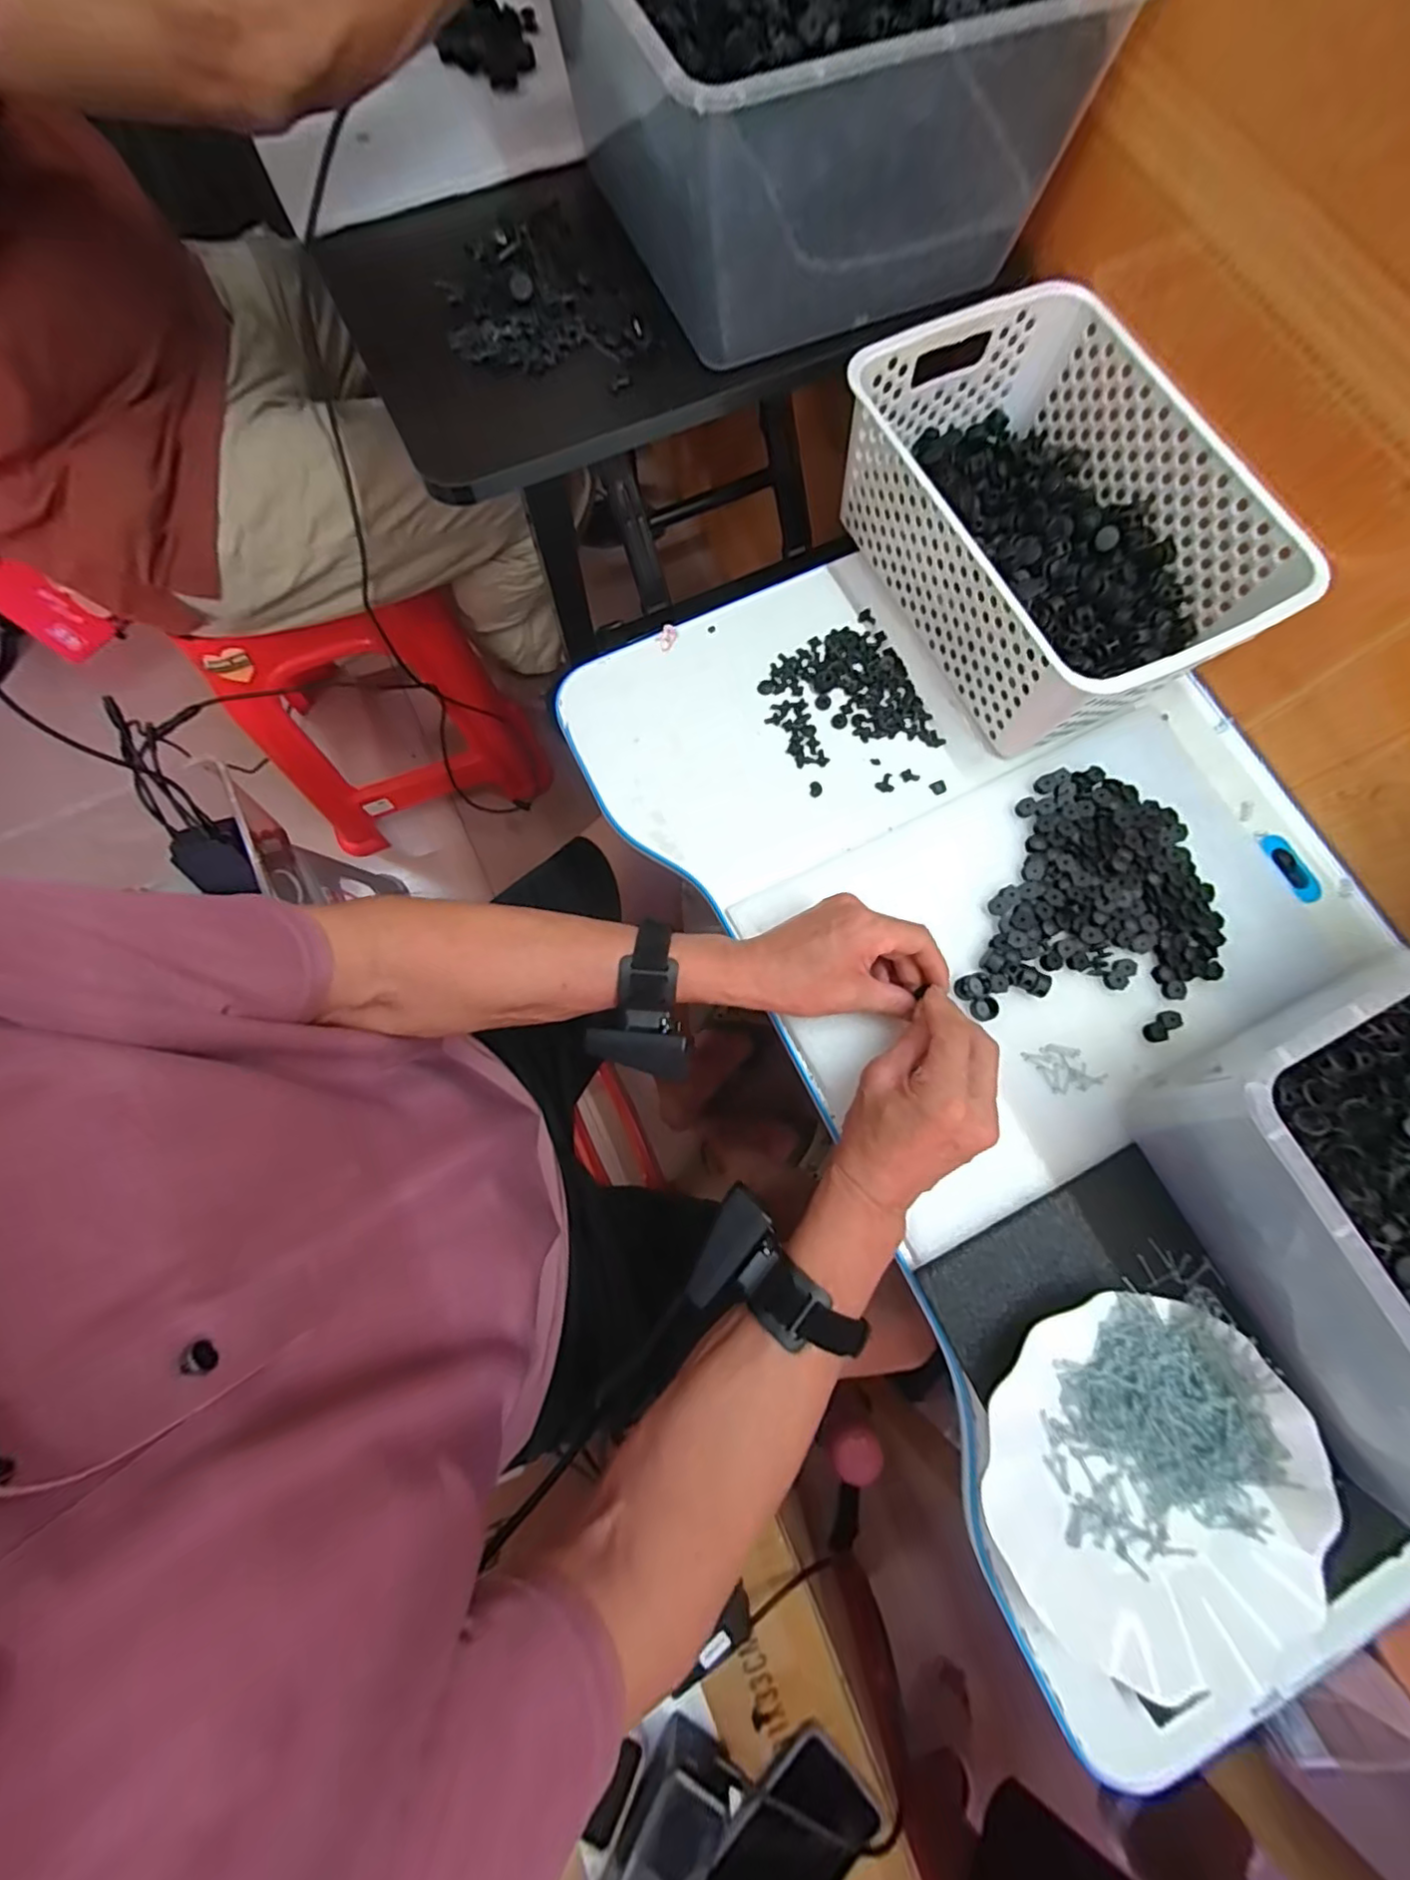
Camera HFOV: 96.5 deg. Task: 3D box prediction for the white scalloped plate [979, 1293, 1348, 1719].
[{"bbox_3d":[0.248,0.302,0.354,0.175,0.028,0.181,0,76,-1],"label":"white scalloped plate"}]

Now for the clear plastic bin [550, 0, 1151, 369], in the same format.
[{"bbox_3d":[0.063,-0.599,0.424,0.293,0.144,0.336,-21,78,-6],"label":"clear plastic bin"}]

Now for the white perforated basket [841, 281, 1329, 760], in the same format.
[{"bbox_3d":[0.254,-0.306,0.473,0.198,0.107,0.303,-26,78,-7],"label":"white perforated basket"}]

